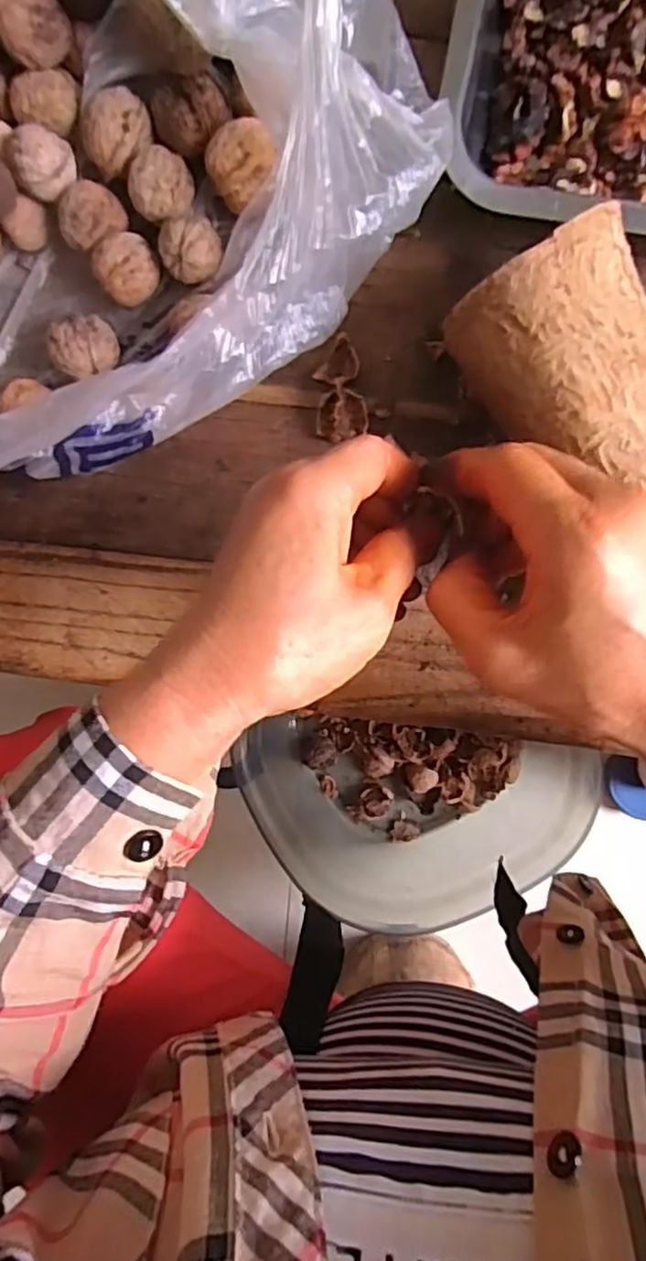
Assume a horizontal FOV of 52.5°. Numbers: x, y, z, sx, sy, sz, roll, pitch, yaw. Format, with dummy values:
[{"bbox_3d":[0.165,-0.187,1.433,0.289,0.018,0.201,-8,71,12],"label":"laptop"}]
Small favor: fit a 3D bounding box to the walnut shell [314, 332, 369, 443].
[{"bbox_3d":[0.009,-0.126,0.340,0.026,0.013,0.053,-3,95,6],"label":"walnut shell"}]

